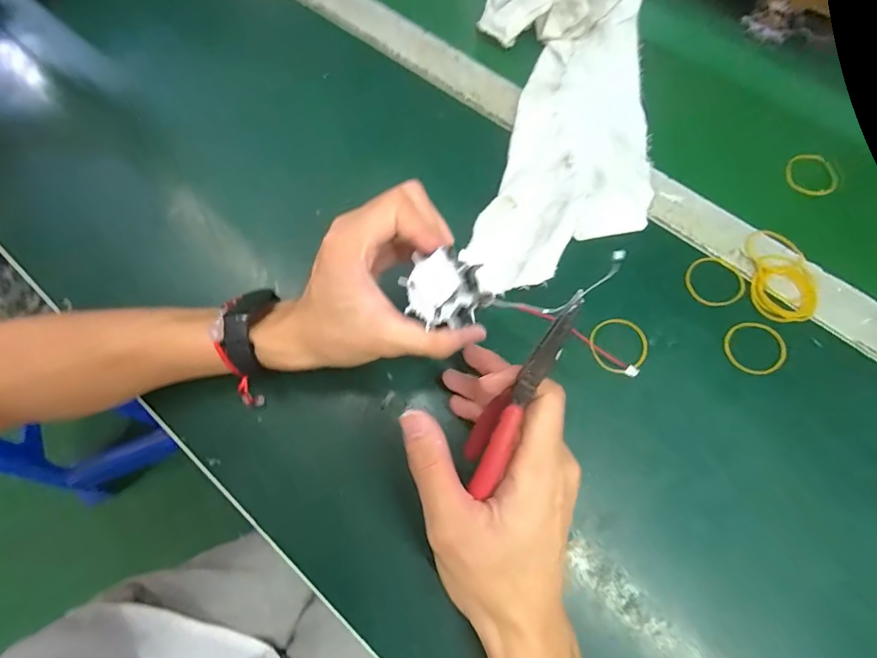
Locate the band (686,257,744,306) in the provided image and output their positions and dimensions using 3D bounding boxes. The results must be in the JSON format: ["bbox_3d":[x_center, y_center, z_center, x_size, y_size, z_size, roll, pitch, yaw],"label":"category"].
[{"bbox_3d":[0.202,-0.035,0.328,0.040,0.004,0.039,0,69,0],"label":"band"}]

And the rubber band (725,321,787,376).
[{"bbox_3d":[0.220,0.013,0.312,0.036,0.004,0.037,-4,73,12],"label":"rubber band"}]

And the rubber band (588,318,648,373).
[{"bbox_3d":[0.128,0.010,0.316,0.034,0.006,0.037,0,69,0],"label":"rubber band"}]

